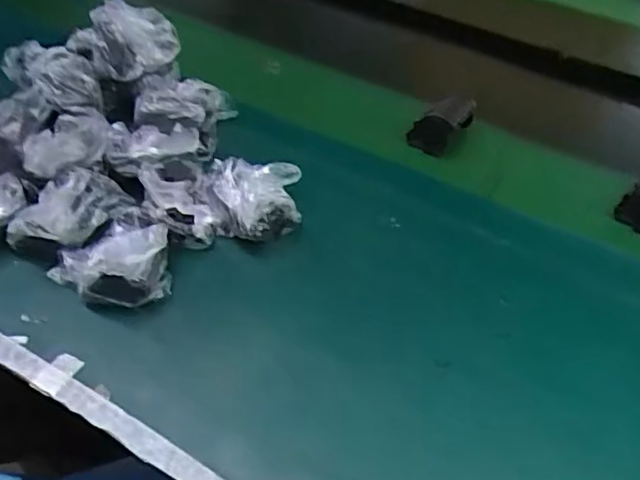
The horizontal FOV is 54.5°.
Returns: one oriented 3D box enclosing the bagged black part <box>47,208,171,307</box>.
[{"bbox_3d":[-0.162,0.017,0.491,0.075,0.047,0.079,3,45,-3],"label":"bagged black part"}]

